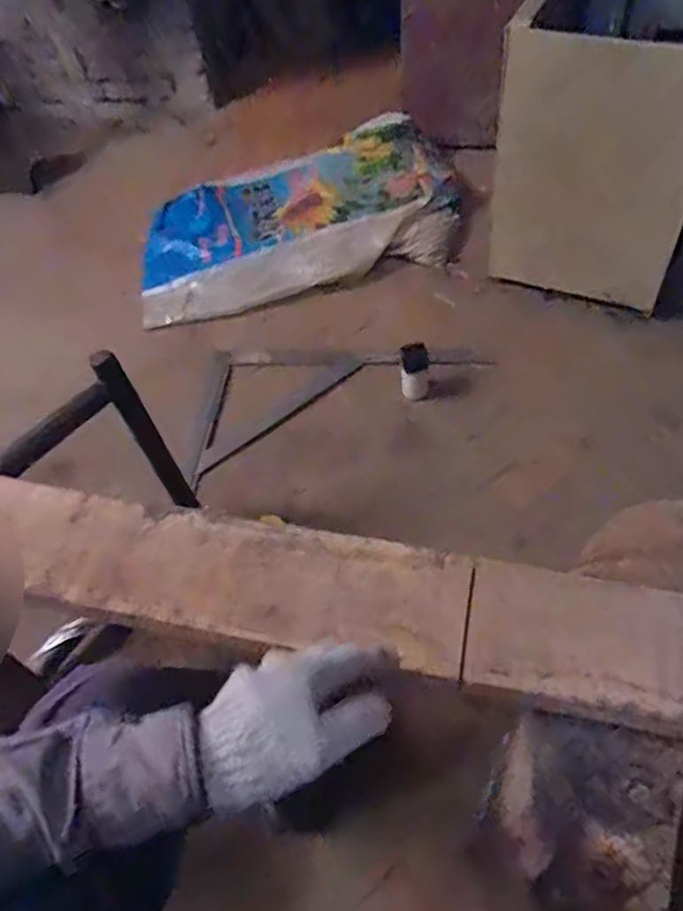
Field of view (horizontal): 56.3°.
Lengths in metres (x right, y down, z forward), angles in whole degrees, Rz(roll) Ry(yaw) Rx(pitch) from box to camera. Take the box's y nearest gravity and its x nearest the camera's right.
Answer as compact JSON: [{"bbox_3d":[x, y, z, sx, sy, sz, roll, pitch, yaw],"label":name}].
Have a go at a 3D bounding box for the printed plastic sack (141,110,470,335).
[{"bbox_3d":[-0.120,-0.525,1.480,0.734,0.223,0.258,-16,47,9],"label":"printed plastic sack"}]

